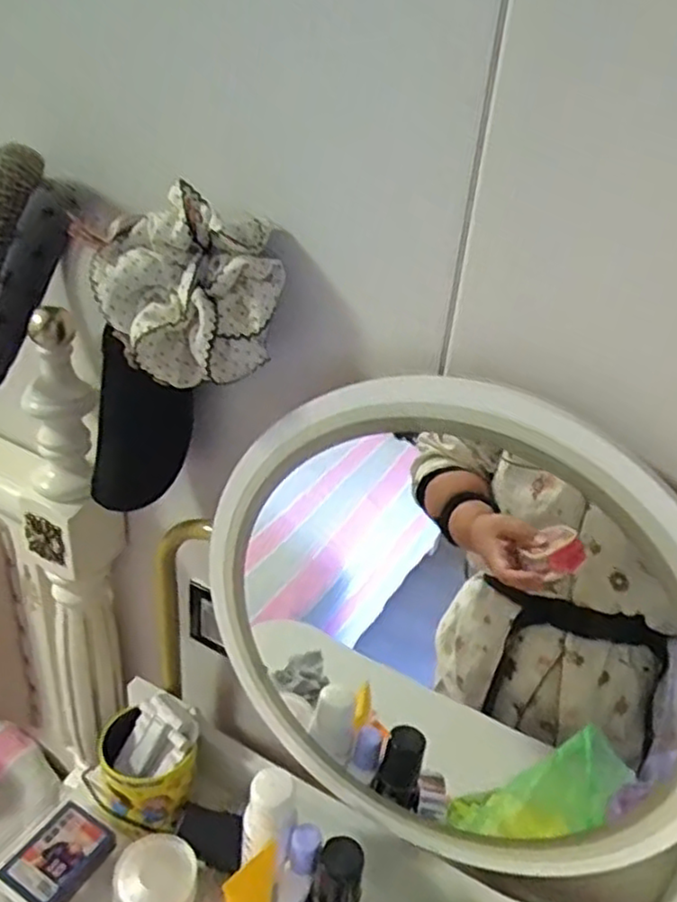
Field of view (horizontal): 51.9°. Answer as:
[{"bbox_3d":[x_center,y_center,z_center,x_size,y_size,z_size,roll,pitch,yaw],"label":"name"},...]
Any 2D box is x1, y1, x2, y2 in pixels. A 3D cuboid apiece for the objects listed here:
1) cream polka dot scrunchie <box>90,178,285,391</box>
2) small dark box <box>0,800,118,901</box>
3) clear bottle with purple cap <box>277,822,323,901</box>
[{"bbox_3d":[-0.102,-0.105,0.478,0.123,0.112,0.070,0,29,-9],"label":"cream polka dot scrunchie"},{"bbox_3d":[-0.243,0.353,0.606,0.062,0.029,0.083,19,32,23],"label":"small dark box"},{"bbox_3d":[-0.035,0.360,0.570,0.031,0.126,0.042,9,29,7],"label":"clear bottle with purple cap"}]

